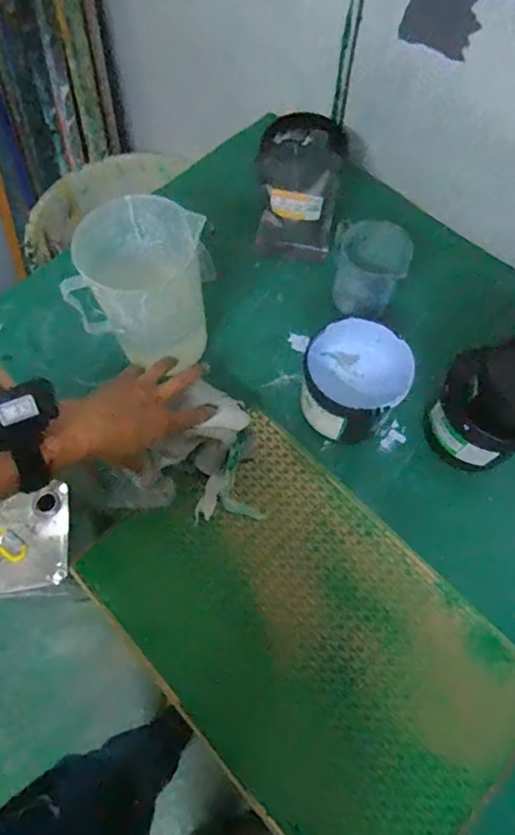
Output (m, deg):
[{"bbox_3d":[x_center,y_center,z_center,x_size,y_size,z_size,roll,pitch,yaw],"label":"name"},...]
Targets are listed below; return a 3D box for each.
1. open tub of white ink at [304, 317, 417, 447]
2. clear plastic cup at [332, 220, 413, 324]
[{"bbox_3d":[0.114,-0.045,0.590,0.120,0.112,0.135,4,66,2],"label":"open tub of white ink"},{"bbox_3d":[0.153,-0.196,0.671,0.094,0.105,0.109,6,66,2],"label":"clear plastic cup"}]

